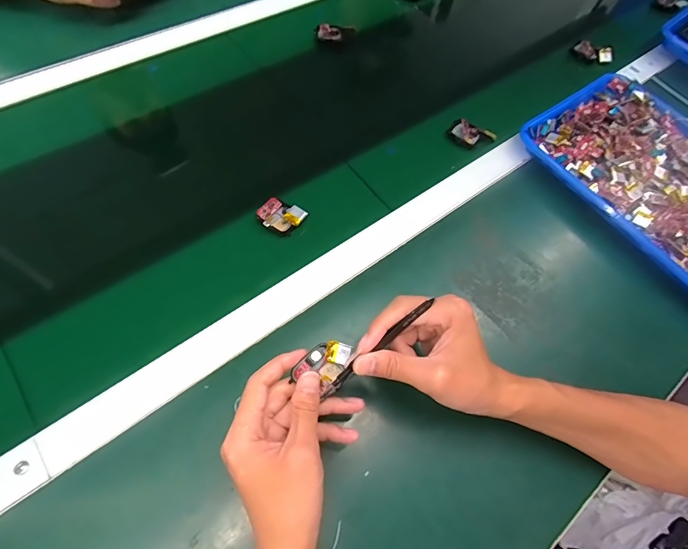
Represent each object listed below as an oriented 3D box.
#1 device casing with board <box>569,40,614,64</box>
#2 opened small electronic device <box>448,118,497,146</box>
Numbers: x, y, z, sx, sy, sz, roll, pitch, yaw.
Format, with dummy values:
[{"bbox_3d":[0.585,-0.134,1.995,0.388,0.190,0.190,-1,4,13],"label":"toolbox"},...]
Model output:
[{"bbox_3d":[0.417,-0.372,0.656,0.067,0.025,0.019,26,61,8],"label":"device casing with board"},{"bbox_3d":[0.178,-0.193,0.543,0.064,0.023,0.029,16,60,3],"label":"opened small electronic device"}]

